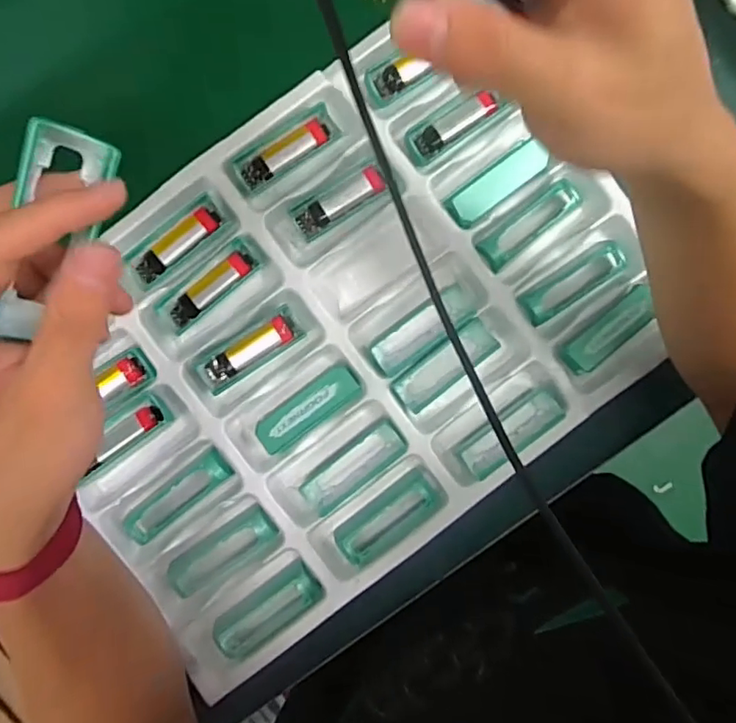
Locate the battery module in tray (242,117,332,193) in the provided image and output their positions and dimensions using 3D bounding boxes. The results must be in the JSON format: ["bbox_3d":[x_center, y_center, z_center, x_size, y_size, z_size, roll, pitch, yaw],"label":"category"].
[{"bbox_3d":[-0.060,-0.152,0.414,0.071,0.007,0.019,-35,93,-2],"label":"battery module in tray"}]

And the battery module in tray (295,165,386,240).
[{"bbox_3d":[-0.020,-0.117,0.418,0.070,0.013,0.018,-34,93,-2],"label":"battery module in tray"}]

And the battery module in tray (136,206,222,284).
[{"bbox_3d":[-0.138,-0.085,0.410,0.070,0.009,0.019,-39,93,-2],"label":"battery module in tray"}]

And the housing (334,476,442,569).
[{"bbox_3d":[0.016,0.116,0.415,0.080,0.017,0.031,-34,93,-2],"label":"housing"}]

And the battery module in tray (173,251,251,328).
[{"bbox_3d":[-0.114,-0.053,0.412,0.071,0.010,0.017,-41,93,-2],"label":"battery module in tray"}]

